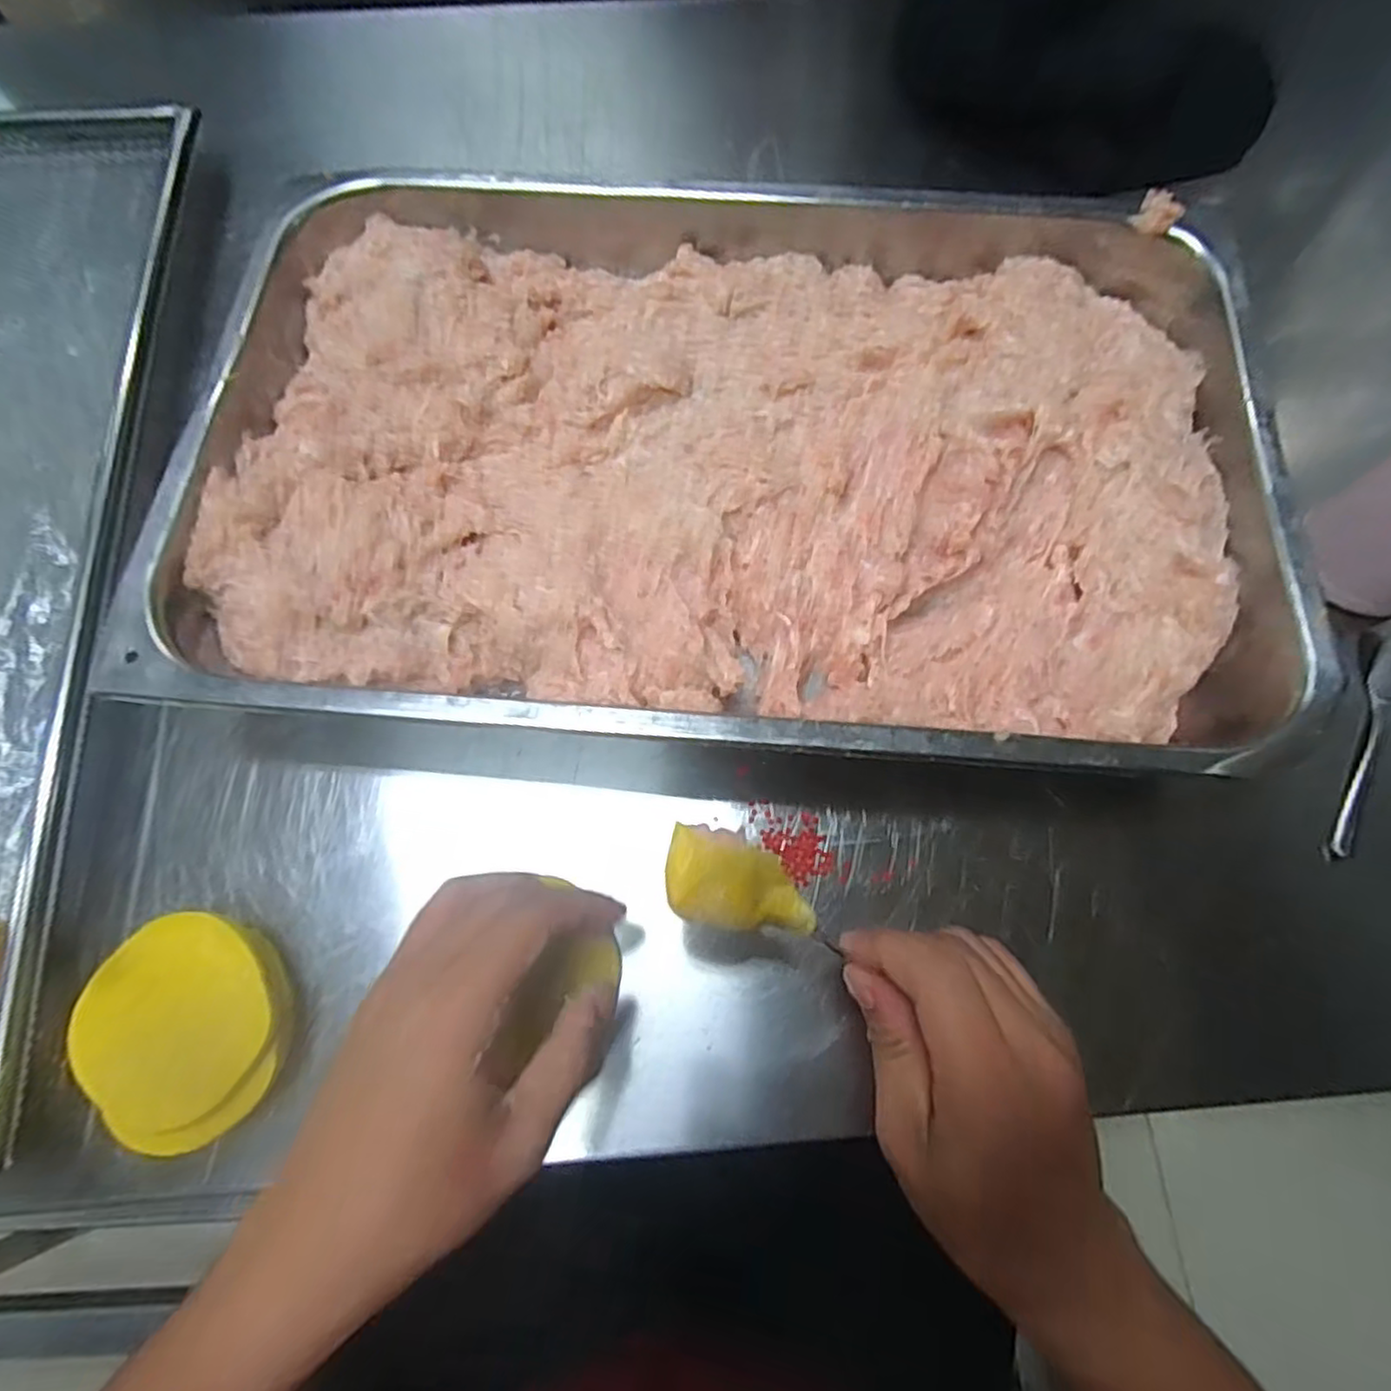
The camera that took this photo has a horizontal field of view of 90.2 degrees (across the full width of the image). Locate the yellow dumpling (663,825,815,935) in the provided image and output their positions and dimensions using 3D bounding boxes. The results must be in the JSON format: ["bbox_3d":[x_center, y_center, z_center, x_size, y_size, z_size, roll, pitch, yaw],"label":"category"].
[{"bbox_3d":[0.017,0.064,0.249,0.055,0.026,0.031,16,108,-25],"label":"yellow dumpling"}]

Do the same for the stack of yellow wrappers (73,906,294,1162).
[{"bbox_3d":[-0.214,0.141,0.295,0.081,0.031,0.076,42,76,13],"label":"stack of yellow wrappers"}]

